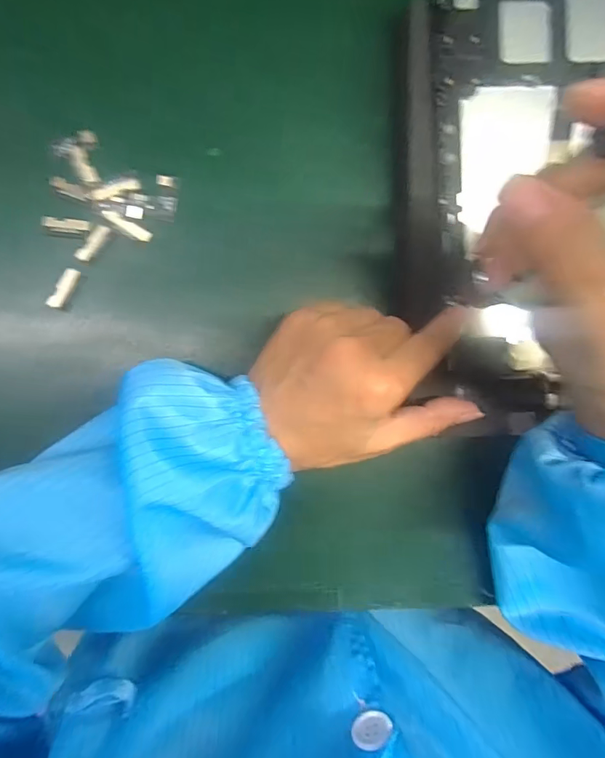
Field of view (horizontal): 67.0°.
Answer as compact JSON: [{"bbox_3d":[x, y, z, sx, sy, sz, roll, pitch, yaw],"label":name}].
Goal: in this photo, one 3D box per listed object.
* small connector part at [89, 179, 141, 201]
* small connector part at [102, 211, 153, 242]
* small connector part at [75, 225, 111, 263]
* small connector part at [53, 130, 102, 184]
[{"bbox_3d":[-0.108,-0.109,0.261,0.029,0.004,0.007,-19,95,-3],"label":"small connector part"},{"bbox_3d":[-0.102,-0.088,0.263,0.028,0.004,0.007,28,91,-6],"label":"small connector part"},{"bbox_3d":[-0.121,-0.078,0.263,0.009,0.004,0.024,38,90,-6],"label":"small connector part"},{"bbox_3d":[-0.123,-0.127,0.258,0.022,0.004,0.030,-45,96,-1],"label":"small connector part"}]

